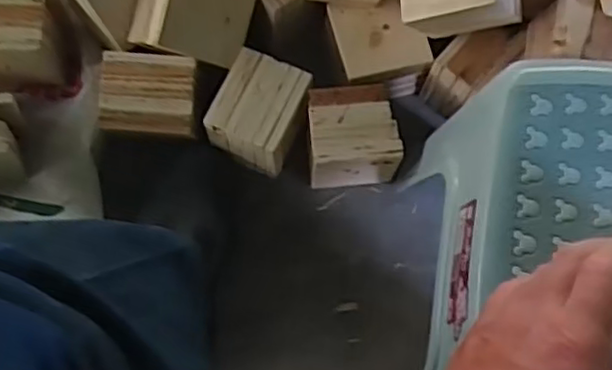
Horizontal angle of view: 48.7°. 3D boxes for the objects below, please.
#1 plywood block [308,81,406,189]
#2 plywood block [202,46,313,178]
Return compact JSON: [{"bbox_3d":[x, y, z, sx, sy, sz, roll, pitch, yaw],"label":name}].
[{"bbox_3d":[0.047,-0.043,0.715,0.087,0.093,0.099,-5,75,-2],"label":"plywood block"},{"bbox_3d":[-0.049,-0.075,0.712,0.083,0.075,0.098,26,76,6],"label":"plywood block"}]

